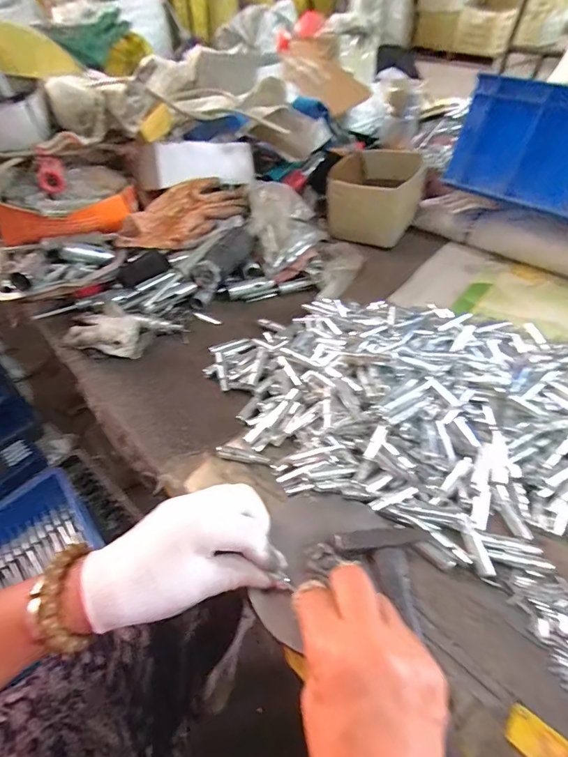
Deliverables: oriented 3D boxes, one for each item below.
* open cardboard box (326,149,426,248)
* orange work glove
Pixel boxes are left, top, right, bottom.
[{"bbox_3d":[0.157,-0.313,0.695,0.155,0.105,0.151,5,48,7],"label":"open cardboard box"},{"bbox_3d":[-0.146,-0.252,0.598,0.093,0.048,0.216,28,55,25],"label":"orange work glove"}]

